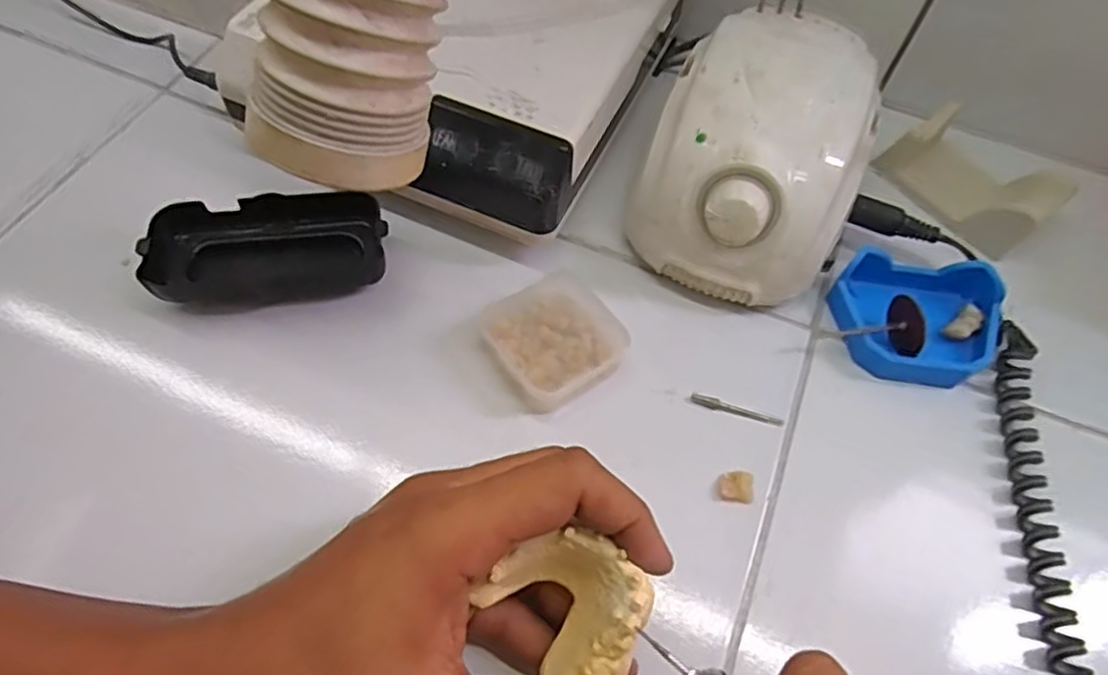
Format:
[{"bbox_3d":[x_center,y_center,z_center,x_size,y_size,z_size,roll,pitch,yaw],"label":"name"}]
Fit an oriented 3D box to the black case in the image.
[{"bbox_3d":[-0.140,-0.043,0.340,0.109,0.029,0.052,-6,60,-9],"label":"black case"}]

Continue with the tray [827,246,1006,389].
[{"bbox_3d":[0.182,-0.009,0.337,0.079,0.023,0.065,9,58,0],"label":"tray"}]

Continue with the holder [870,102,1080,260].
[{"bbox_3d":[0.236,-0.090,0.383,0.047,0.029,0.087,-31,66,-22],"label":"holder"}]

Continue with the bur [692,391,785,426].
[{"bbox_3d":[0.086,0.033,0.317,0.044,0.004,0.006,16,59,4],"label":"bur"}]

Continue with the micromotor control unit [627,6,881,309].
[{"bbox_3d":[0.105,-0.094,0.345,0.103,0.074,0.139,22,60,6],"label":"micromotor control unit"}]

